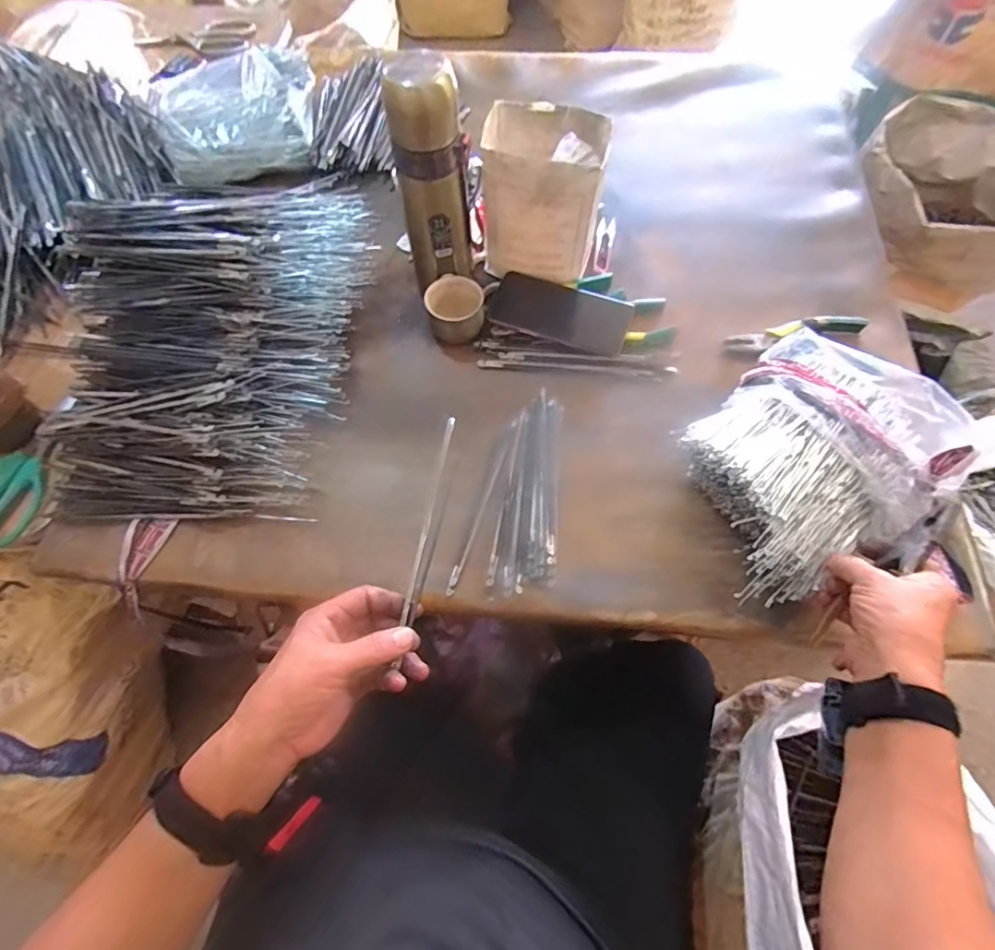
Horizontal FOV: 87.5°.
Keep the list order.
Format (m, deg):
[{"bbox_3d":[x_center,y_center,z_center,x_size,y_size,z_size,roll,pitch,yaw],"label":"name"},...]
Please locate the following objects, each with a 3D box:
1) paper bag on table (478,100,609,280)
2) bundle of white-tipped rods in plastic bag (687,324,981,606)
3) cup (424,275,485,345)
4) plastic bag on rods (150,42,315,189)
[{"bbox_3d":[0.048,-0.301,0.565,0.123,0.137,0.103,5,65,3],"label":"paper bag on table"},{"bbox_3d":[0.276,-0.009,0.462,0.227,0.077,0.192,-38,71,-15],"label":"bundle of white-tipped rods in plastic bag"},{"bbox_3d":[-0.046,-0.180,0.575,0.061,0.044,0.059,0,65,0],"label":"cup"},{"bbox_3d":[-0.350,-0.498,0.717,0.205,0.080,0.216,-16,66,-7],"label":"plastic bag on rods"}]

